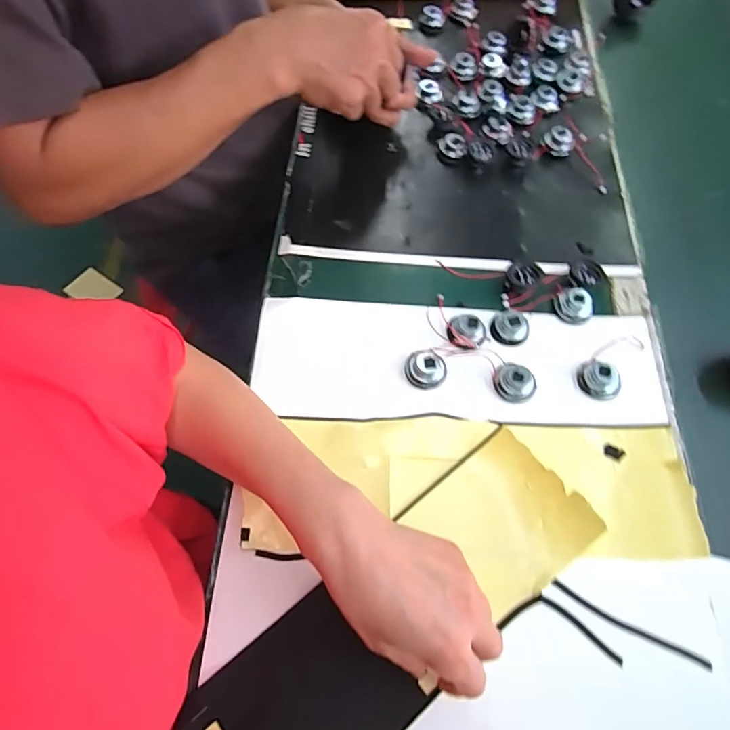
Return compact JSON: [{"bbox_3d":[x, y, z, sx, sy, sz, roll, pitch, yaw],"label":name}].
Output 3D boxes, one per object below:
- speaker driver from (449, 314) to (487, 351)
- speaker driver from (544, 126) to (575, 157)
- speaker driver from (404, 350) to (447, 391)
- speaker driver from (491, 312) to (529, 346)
[{"bbox_3d":[0.095,-0.030,0.427,0.032,0.014,0.031,1,65,-2],"label":"speaker driver"},{"bbox_3d":[0.228,-0.263,0.542,0.034,0.023,0.027,23,66,8],"label":"speaker driver"},{"bbox_3d":[0.055,0.003,0.412,0.037,0.016,0.034,1,65,-2],"label":"speaker driver"},{"bbox_3d":[0.137,-0.036,0.431,0.032,0.020,0.029,12,65,3],"label":"speaker driver"}]

